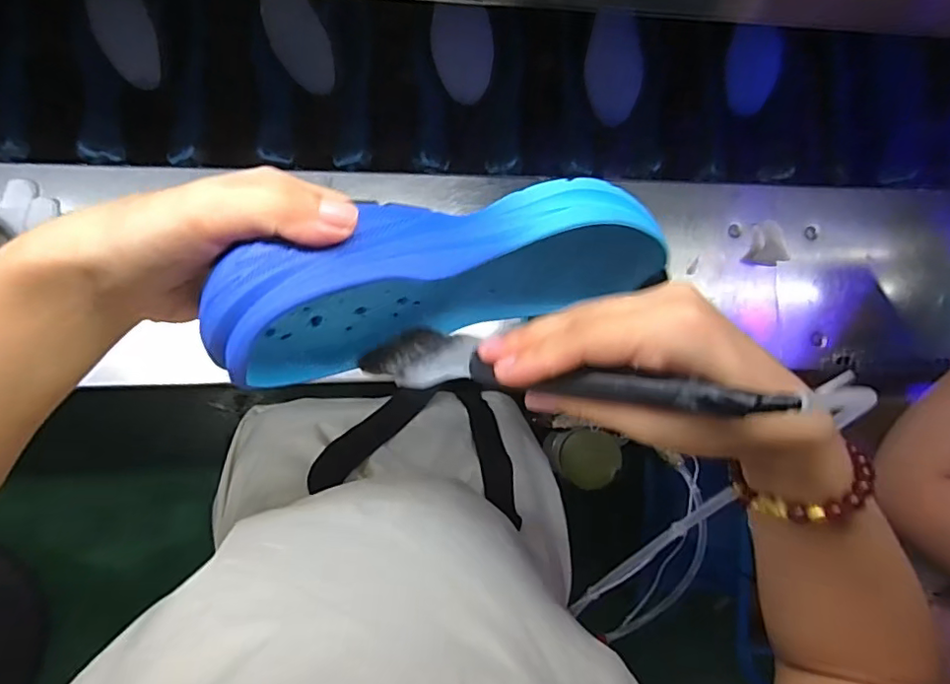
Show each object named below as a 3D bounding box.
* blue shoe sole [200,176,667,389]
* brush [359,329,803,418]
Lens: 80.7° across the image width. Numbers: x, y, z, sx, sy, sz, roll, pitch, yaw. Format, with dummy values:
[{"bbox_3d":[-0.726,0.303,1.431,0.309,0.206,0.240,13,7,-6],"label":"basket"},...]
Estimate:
[{"bbox_3d":[-0.004,-0.032,0.277,0.242,0.099,0.054,-14,88,-35],"label":"blue shoe sole"},{"bbox_3d":[0.029,0.013,0.233,0.171,0.026,0.026,6,84,30],"label":"brush"}]

